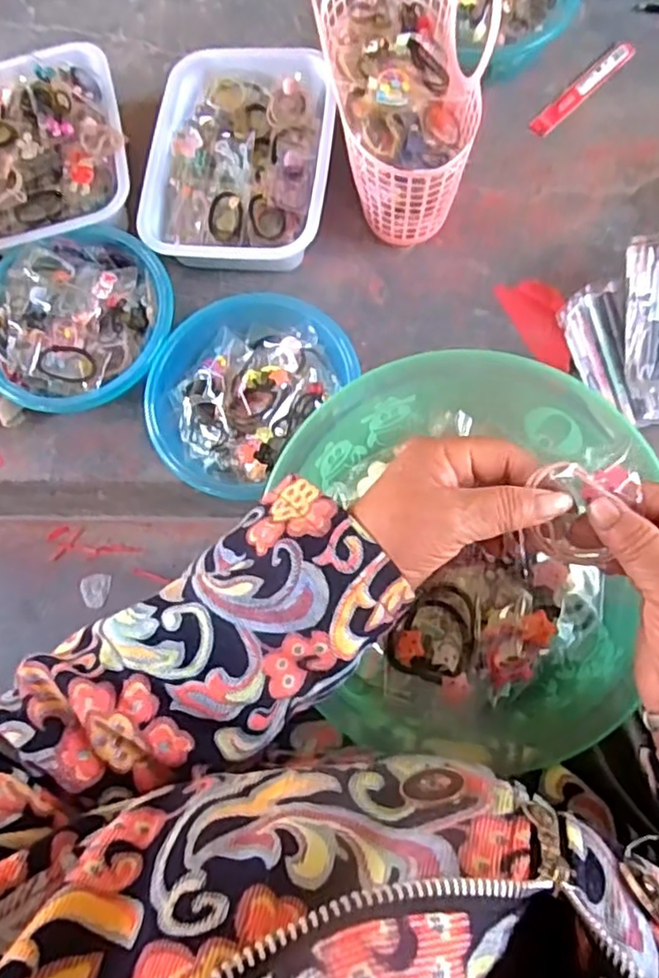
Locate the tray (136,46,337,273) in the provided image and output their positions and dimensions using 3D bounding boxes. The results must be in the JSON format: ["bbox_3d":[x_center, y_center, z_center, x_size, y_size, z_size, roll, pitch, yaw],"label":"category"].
[{"bbox_3d":[-0.105,-0.402,0.788,0.217,0.072,0.286,1,73,2],"label":"tray"}]

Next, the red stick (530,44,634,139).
[{"bbox_3d":[0.320,-0.502,0.811,0.188,0.005,0.025,-44,76,-11],"label":"red stick"}]

